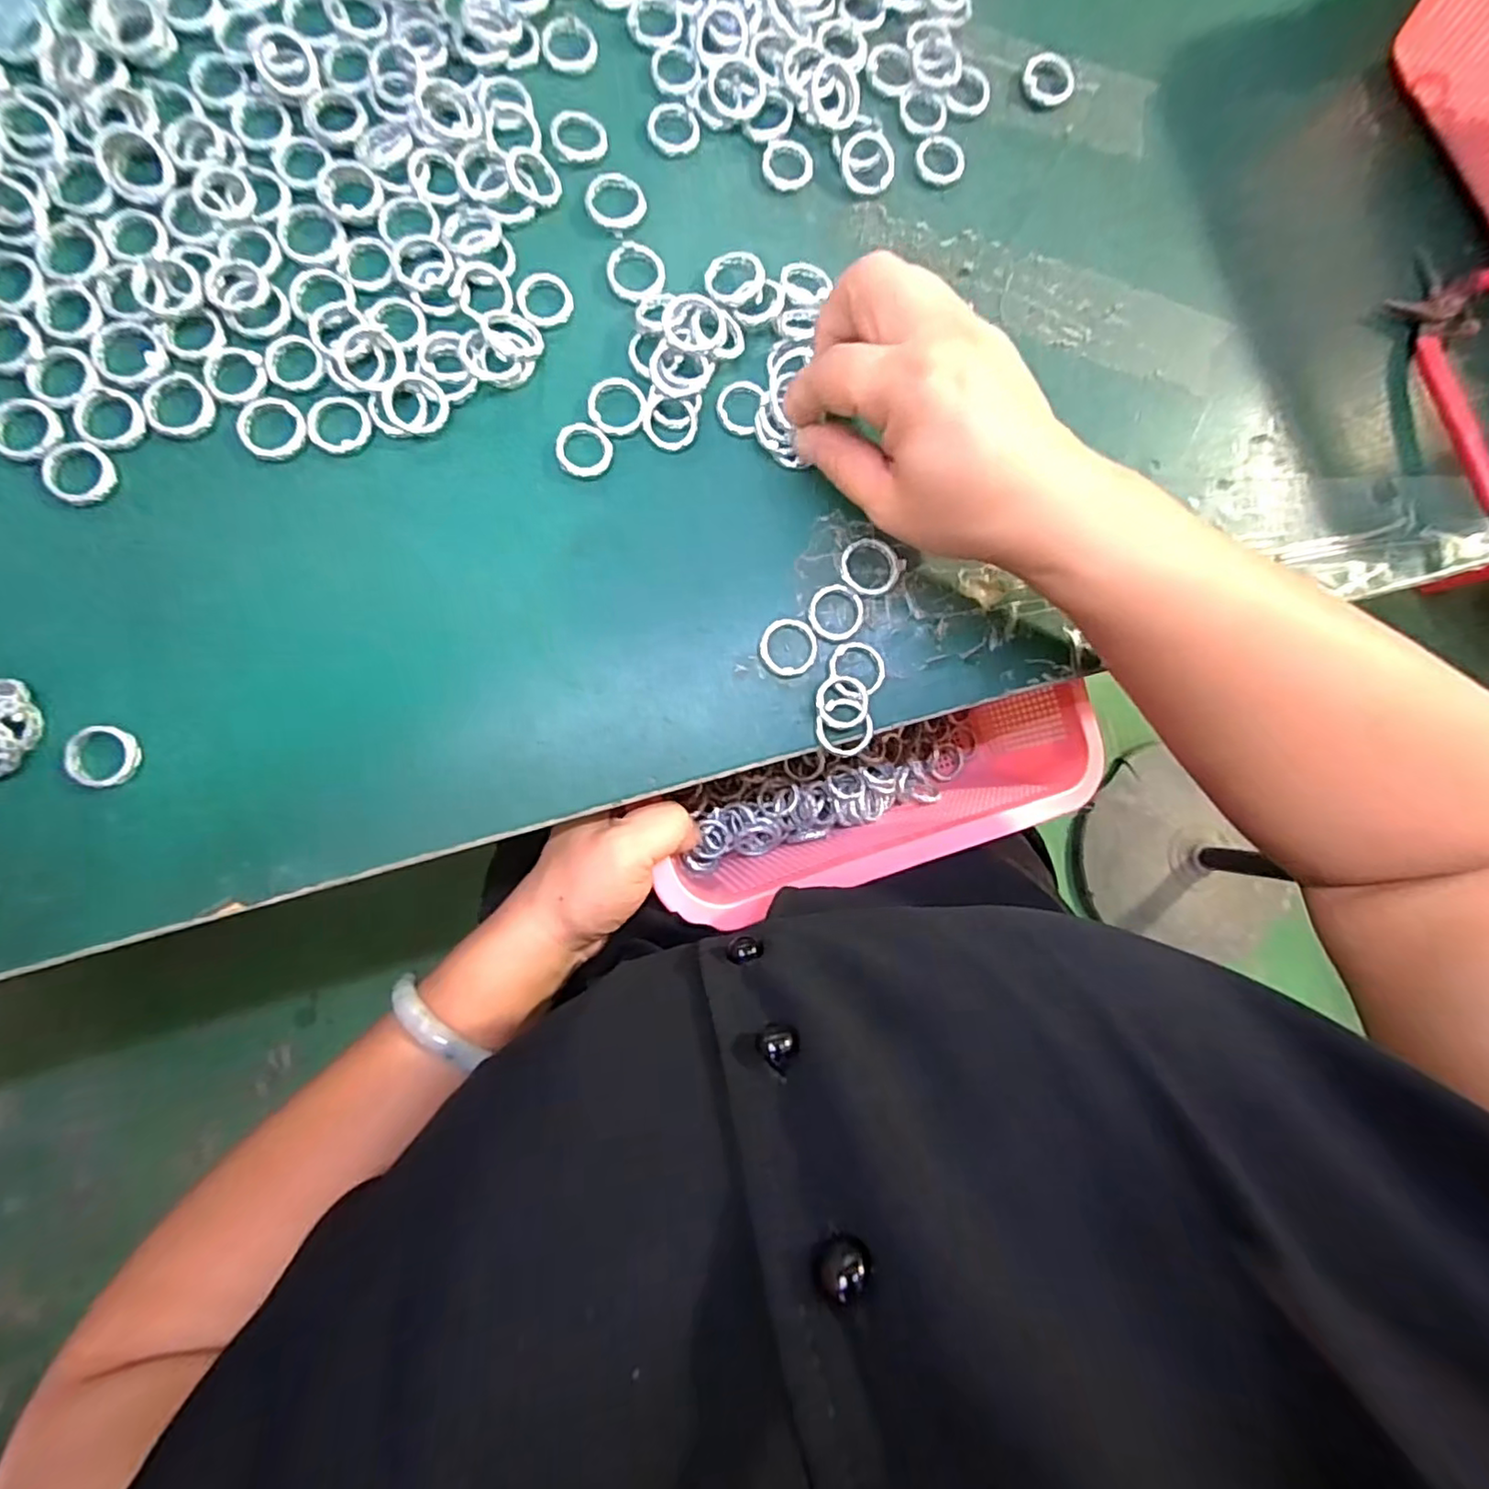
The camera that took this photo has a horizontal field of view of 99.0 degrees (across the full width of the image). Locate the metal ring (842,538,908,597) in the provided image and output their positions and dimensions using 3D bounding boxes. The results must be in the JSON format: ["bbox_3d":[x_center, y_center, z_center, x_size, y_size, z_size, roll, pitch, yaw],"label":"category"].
[{"bbox_3d":[0.055,-0.077,0.277,0.026,0.006,0.025,0,86,-7],"label":"metal ring"}]

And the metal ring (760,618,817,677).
[{"bbox_3d":[0.019,-0.042,0.271,0.025,0.005,0.024,0,86,-7],"label":"metal ring"}]

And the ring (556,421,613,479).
[{"bbox_3d":[-0.067,-0.124,0.267,0.023,0.004,0.023,0,86,-7],"label":"ring"}]

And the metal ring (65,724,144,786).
[{"bbox_3d":[-0.239,0.005,0.236,0.022,0.005,0.023,0,86,-7],"label":"metal ring"}]

